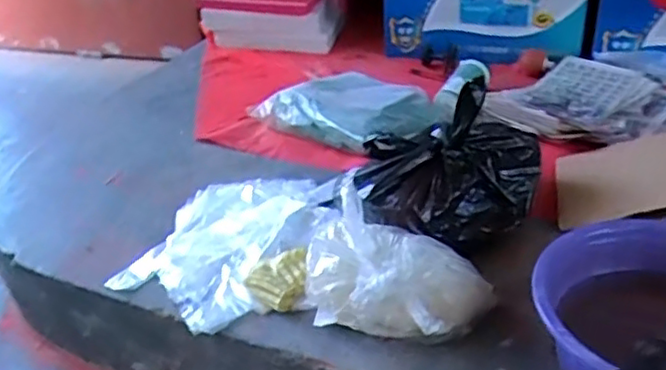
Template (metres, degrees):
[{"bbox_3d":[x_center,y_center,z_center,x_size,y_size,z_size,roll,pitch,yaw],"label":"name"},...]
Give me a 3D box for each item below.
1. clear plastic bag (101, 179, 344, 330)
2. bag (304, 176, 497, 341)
[{"bbox_3d":[-0.158,0.074,1.006,0.236,0.029,0.352,10,34,21],"label":"clear plastic bag"},{"bbox_3d":[0.077,0.107,0.805,0.217,0.164,0.118,10,34,20],"label":"bag"}]

